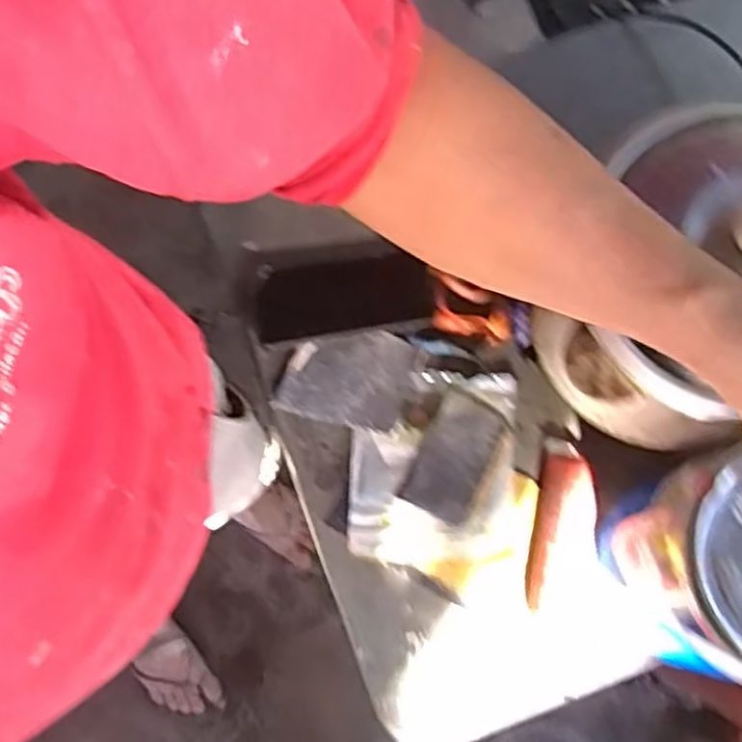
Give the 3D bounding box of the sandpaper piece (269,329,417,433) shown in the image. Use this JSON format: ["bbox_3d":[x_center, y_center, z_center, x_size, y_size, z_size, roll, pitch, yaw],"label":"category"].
[{"bbox_3d":[-0.021,0.004,0.706,0.114,0.016,0.090,13,79,2],"label":"sandpaper piece"}]

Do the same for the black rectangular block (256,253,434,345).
[{"bbox_3d":[-0.025,-0.070,0.732,0.163,0.020,0.075,-10,79,-2],"label":"black rectangular block"}]

